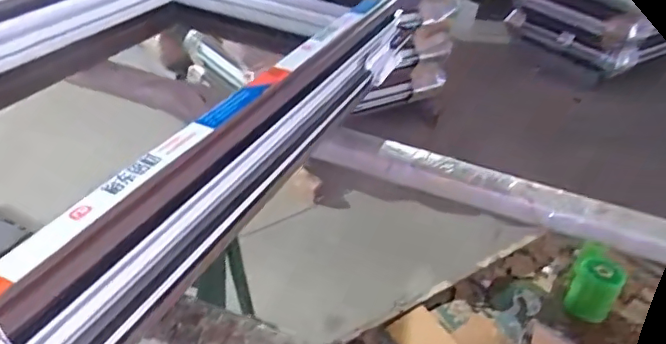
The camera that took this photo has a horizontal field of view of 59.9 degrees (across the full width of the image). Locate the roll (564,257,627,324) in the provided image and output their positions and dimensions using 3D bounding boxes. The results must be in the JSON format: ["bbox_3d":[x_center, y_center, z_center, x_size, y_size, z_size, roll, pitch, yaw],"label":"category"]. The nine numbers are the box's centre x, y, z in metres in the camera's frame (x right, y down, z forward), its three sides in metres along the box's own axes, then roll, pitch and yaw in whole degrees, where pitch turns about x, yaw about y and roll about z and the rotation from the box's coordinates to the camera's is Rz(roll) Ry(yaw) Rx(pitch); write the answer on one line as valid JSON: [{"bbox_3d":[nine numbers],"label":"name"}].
[{"bbox_3d":[0.405,0.176,0.893,0.069,0.089,0.068,5,33,-3],"label":"roll"}]

